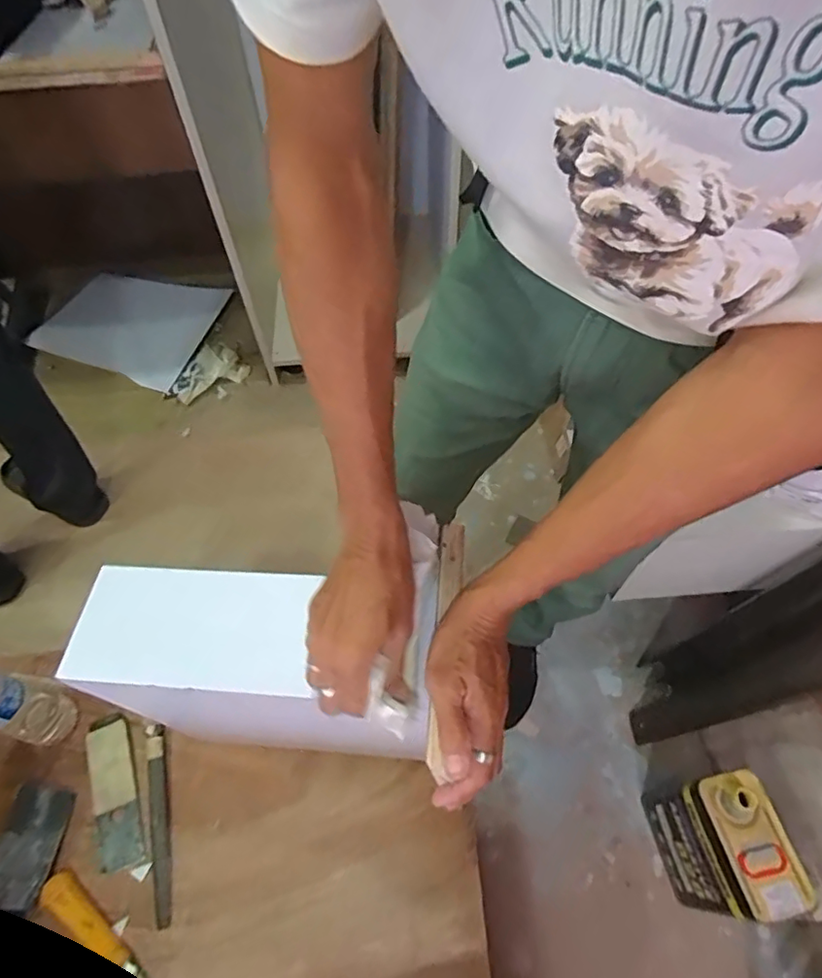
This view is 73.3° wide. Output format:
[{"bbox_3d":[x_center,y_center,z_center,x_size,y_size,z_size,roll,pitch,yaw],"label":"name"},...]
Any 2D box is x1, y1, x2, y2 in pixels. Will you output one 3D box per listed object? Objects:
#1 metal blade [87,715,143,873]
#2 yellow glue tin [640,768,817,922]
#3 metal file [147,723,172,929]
[{"bbox_3d":[-0.374,0.378,0.695,0.052,0.008,0.175,-20,58,-12],"label":"metal blade"},{"bbox_3d":[0.486,0.570,0.890,0.109,0.295,0.176,-13,57,-7],"label":"yellow glue tin"},{"bbox_3d":[-0.306,0.399,0.670,0.021,0.011,0.215,-11,57,-14],"label":"metal file"}]

